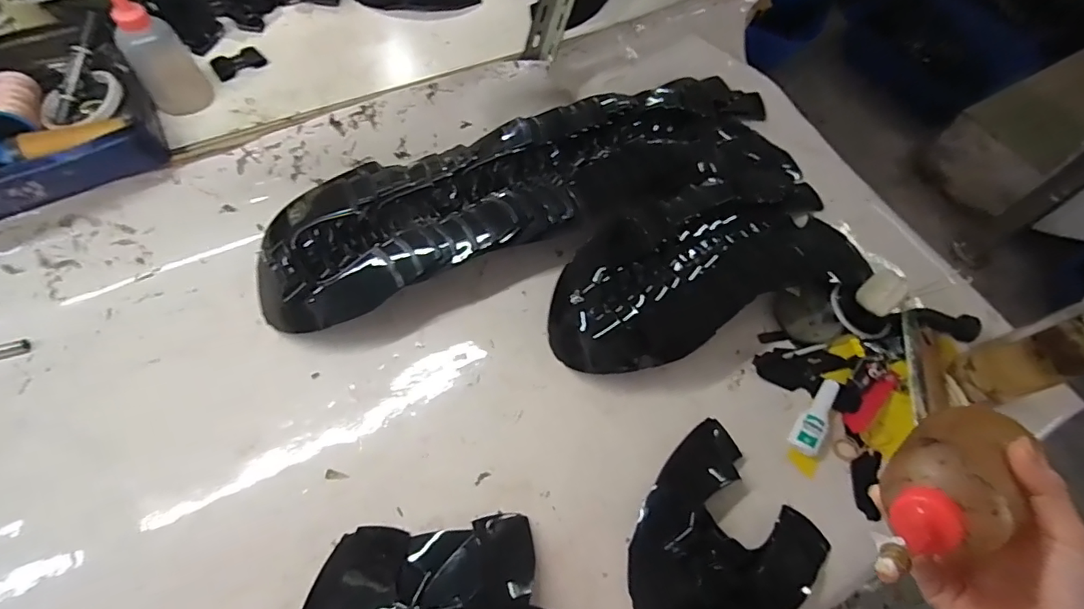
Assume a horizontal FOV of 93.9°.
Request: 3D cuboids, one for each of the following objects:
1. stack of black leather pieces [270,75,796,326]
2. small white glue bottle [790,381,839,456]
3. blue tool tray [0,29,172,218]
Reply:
[{"bbox_3d":[0.008,-0.170,0.681,0.769,0.086,0.217,-22,66,-14],"label":"stack of black leather pieces"},{"bbox_3d":[0.315,0.127,0.577,0.032,0.015,0.095,36,66,14],"label":"small white glue bottle"},{"bbox_3d":[-0.587,-0.199,0.556,0.262,0.068,0.216,-33,70,-19],"label":"blue tool tray"}]

